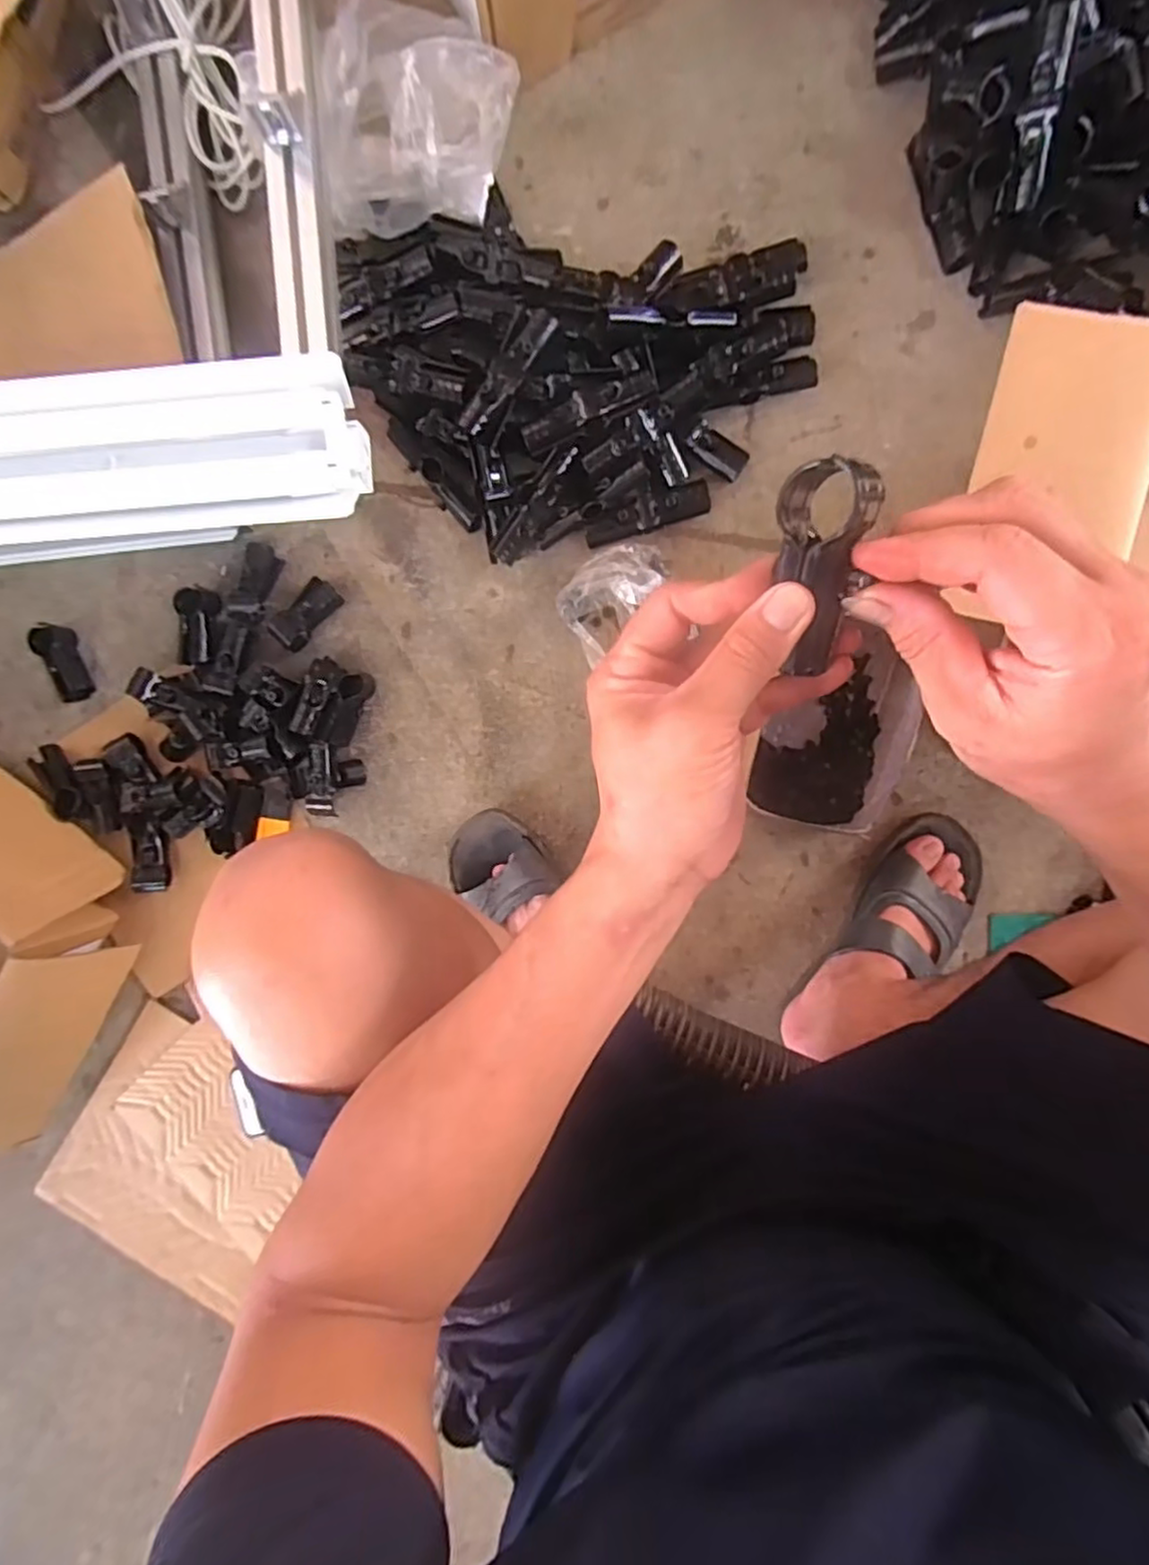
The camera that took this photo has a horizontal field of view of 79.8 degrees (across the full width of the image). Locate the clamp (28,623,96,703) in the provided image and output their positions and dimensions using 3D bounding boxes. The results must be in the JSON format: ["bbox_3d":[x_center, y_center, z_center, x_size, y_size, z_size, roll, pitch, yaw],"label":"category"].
[{"bbox_3d":[-0.551,-0.128,0.741,0.034,0.032,0.083,-16,91,4],"label":"clamp"}]

